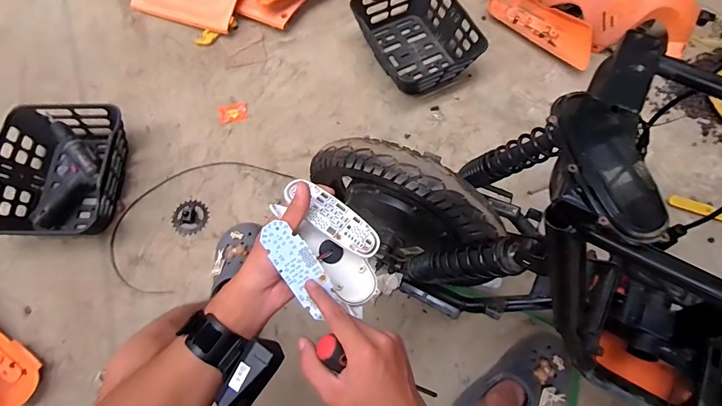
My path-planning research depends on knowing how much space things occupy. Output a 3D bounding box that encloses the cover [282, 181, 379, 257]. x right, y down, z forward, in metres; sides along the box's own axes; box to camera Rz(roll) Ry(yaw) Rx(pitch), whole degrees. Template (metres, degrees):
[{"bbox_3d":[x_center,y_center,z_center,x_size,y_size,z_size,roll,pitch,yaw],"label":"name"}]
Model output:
[{"bbox_3d":[-0.030,0.014,0.421,0.115,0.004,0.041,37,57,6],"label":"cover"}]

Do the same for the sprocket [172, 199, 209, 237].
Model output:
[{"bbox_3d":[-0.410,0.035,0.949,0.083,0.017,0.089,0,72,0],"label":"sprocket"}]

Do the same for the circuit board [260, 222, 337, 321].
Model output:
[{"bbox_3d":[-0.061,0.062,0.392,0.036,0.004,0.100,-34,99,-11],"label":"circuit board"}]

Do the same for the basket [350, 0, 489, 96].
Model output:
[{"bbox_3d":[0.152,-0.470,1.096,0.269,0.108,0.336,-30,73,-12],"label":"basket"}]

